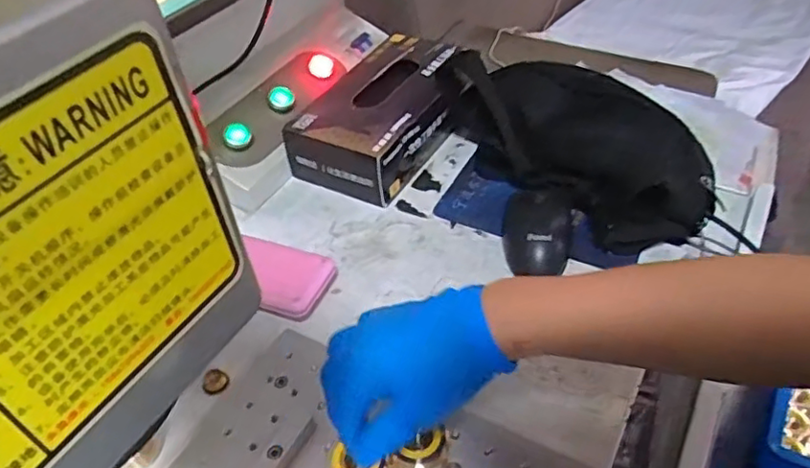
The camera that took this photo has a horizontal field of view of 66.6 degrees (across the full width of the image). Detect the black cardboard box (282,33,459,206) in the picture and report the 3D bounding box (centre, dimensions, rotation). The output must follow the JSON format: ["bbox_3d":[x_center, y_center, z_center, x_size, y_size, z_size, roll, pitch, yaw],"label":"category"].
[{"bbox_3d":[-0.016,-0.132,0.687,0.122,0.079,0.213,20,49,26],"label":"black cardboard box"}]

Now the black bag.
[{"bbox_3d":[0.175,-0.097,0.614,0.140,0.096,0.269,-32,49,-24],"label":"black bag"}]

